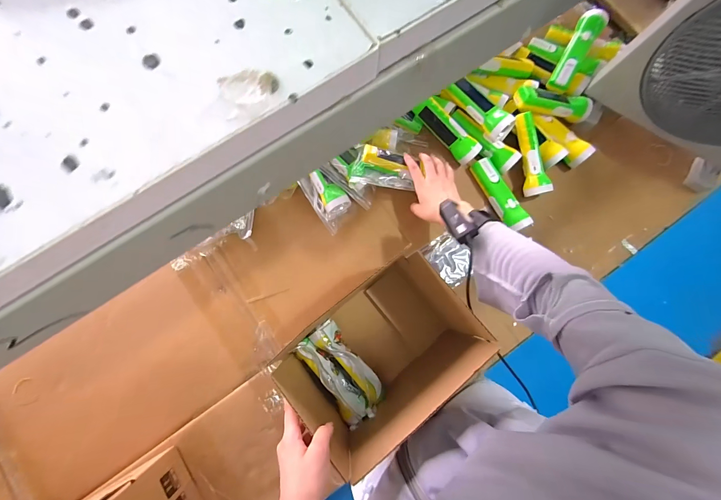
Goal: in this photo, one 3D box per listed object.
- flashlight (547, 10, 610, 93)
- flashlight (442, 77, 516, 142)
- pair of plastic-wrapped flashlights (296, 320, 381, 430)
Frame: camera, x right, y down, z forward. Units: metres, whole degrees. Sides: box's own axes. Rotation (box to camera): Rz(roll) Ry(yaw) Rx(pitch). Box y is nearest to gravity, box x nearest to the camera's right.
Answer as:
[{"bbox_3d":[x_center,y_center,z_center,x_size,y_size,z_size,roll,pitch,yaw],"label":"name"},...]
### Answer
[{"bbox_3d":[0.459,-0.421,0.641,0.053,0.052,0.168,30,82,3],"label":"flashlight"},{"bbox_3d":[0.238,-0.293,0.618,0.052,0.052,0.159,-39,76,-5],"label":"flashlight"},{"bbox_3d":[-0.034,0.215,0.530,0.091,0.037,0.169,-36,84,-6],"label":"pair of plastic-wrapped flashlights"}]

